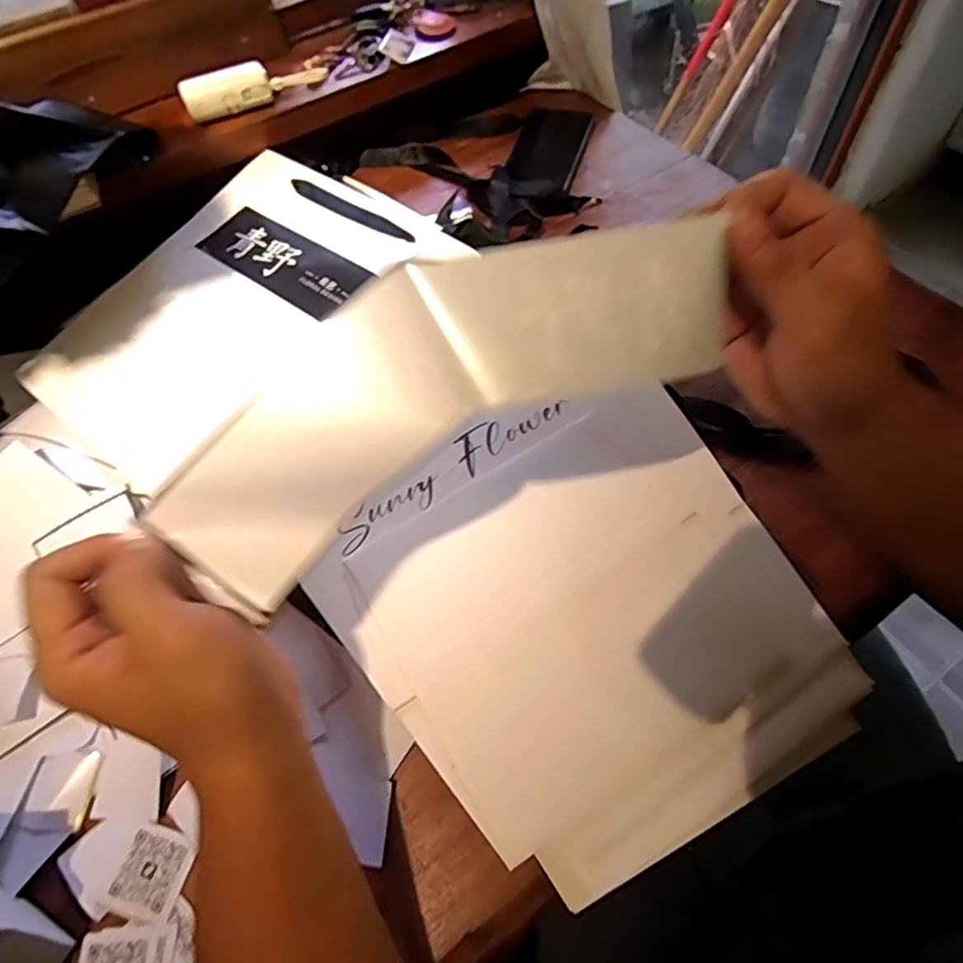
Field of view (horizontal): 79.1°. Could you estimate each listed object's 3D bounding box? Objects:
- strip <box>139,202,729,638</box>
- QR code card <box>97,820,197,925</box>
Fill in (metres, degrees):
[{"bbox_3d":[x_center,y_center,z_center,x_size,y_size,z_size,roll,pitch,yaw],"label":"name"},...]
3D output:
[{"bbox_3d":[-0.018,-0.044,0.269,0.281,0.053,0.100,-24,60,4],"label":"strip"},{"bbox_3d":[-0.192,0.227,0.339,0.041,0.004,0.043,17,59,7],"label":"QR code card"}]

